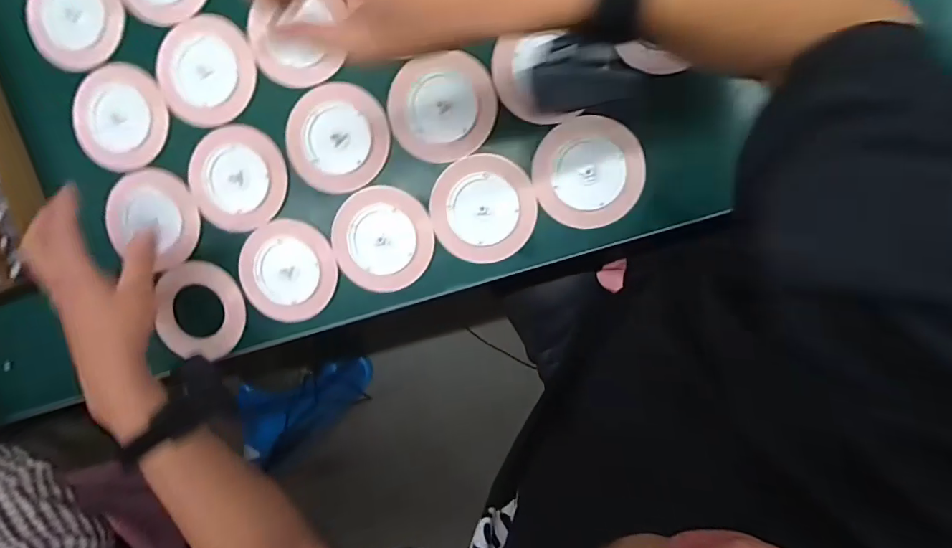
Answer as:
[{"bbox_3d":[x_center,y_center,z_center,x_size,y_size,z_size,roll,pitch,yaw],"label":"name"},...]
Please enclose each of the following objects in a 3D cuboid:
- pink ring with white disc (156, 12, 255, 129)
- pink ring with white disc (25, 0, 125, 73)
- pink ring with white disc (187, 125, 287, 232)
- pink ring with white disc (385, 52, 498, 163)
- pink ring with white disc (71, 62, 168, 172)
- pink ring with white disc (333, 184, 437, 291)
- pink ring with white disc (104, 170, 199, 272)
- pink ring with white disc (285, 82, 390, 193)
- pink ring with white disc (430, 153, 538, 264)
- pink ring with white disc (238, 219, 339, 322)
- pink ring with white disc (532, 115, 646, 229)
[{"bbox_3d":[-0.269,-0.201,0.473,0.097,0.015,0.099,1,96,6],"label":"pink ring with white disc"},{"bbox_3d":[-0.400,-0.259,0.477,0.098,0.008,0.103,0,91,3],"label":"pink ring with white disc"},{"bbox_3d":[-0.242,-0.097,0.484,0.100,0.005,0.098,1,96,6],"label":"pink ring with white disc"},{"bbox_3d":[-0.032,-0.156,0.455,0.099,0.013,0.093,1,96,6],"label":"pink ring with white disc"},{"bbox_3d":[-0.363,-0.160,0.486,0.097,0.006,0.102,1,96,6],"label":"pink ring with white disc"},{"bbox_3d":[-0.094,-0.035,0.478,0.100,0.008,0.097,1,96,6],"label":"pink ring with white disc"},{"bbox_3d":[-0.335,-0.060,0.499,0.101,0.010,0.090,24,98,3],"label":"pink ring with white disc"},{"bbox_3d":[-0.136,-0.133,0.470,0.100,0.009,0.098,1,96,6],"label":"pink ring with white disc"},{"bbox_3d":[0.007,-0.062,0.464,0.098,0.013,0.098,1,96,6],"label":"pink ring with white disc"},{"bbox_3d":[-0.191,-0.004,0.490,0.102,0.008,0.093,1,96,6],"label":"pink ring with white disc"},{"bbox_3d":[0.105,-0.095,0.450,0.099,0.008,0.098,1,96,6],"label":"pink ring with white disc"}]

